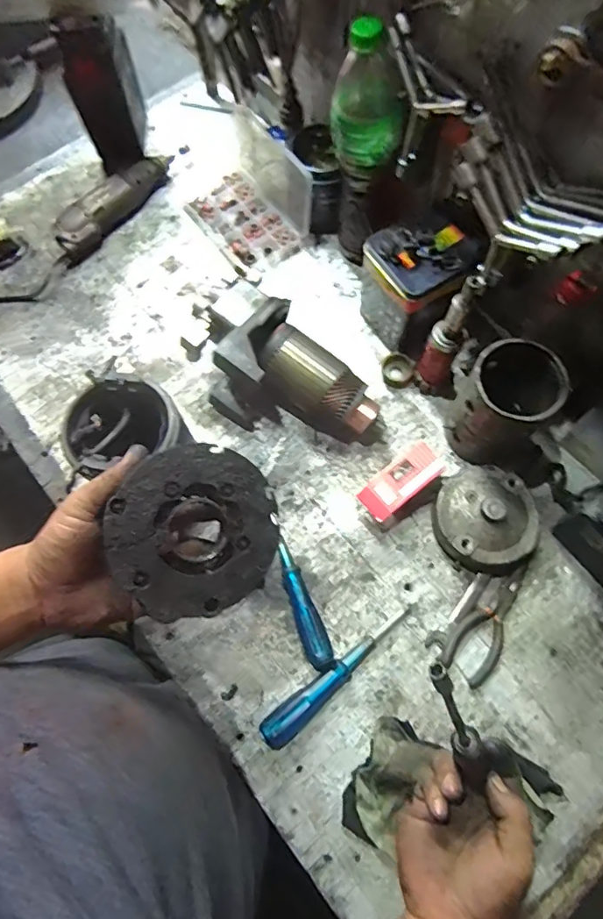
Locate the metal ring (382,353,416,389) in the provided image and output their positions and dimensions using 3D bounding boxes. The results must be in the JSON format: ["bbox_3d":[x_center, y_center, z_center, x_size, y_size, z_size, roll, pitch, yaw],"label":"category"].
[{"bbox_3d":[0.123,-0.112,0.660,0.041,0.017,0.043,0,71,0],"label":"metal ring"}]

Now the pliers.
[{"bbox_3d":[0.199,0.168,0.551,0.052,0.015,0.134,32,74,11],"label":"pliers"}]

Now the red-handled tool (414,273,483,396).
[{"bbox_3d":[0.163,-0.135,0.582,0.039,0.184,0.044,25,73,8],"label":"red-handled tool"}]

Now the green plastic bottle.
[{"bbox_3d":[0.071,-0.370,0.547,0.070,0.130,0.063,-12,71,-4],"label":"green plastic bottle"}]

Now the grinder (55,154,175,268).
[{"bbox_3d":[-0.270,-0.369,0.749,0.051,0.045,0.229,32,74,11],"label":"grinder"}]

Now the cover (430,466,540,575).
[{"bbox_3d":[0.203,0.064,0.576,0.111,0.051,0.105,0,71,0],"label":"cover"}]

